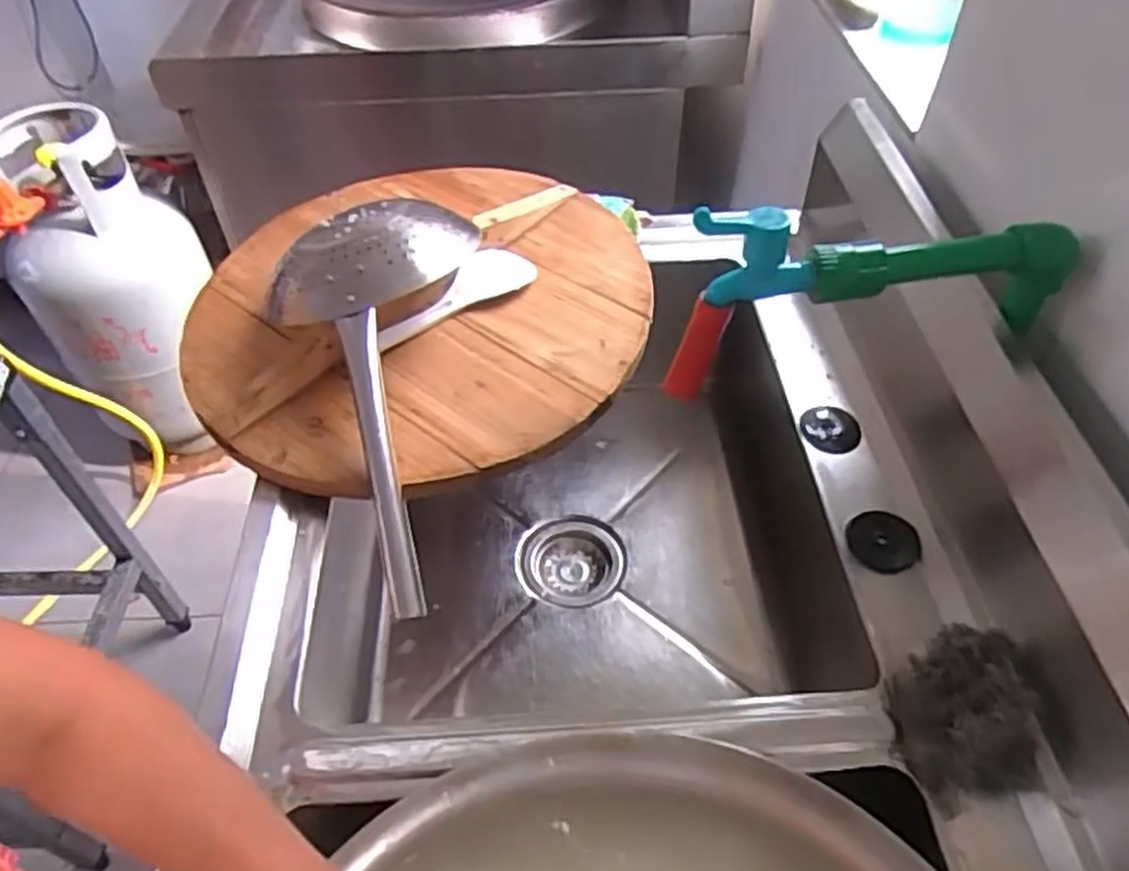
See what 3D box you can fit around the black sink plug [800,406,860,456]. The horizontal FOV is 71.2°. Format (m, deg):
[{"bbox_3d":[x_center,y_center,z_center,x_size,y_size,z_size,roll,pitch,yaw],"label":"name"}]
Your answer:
[{"bbox_3d":[0.242,-0.005,0.718,0.050,0.009,0.054,0,49,1],"label":"black sink plug"}]

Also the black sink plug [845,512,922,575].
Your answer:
[{"bbox_3d":[0.255,0.085,0.629,0.054,0.008,0.056,-1,45,1],"label":"black sink plug"}]

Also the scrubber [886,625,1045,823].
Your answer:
[{"bbox_3d":[0.260,0.176,0.509,0.089,0.054,0.098,-10,46,-9],"label":"scrubber"}]

